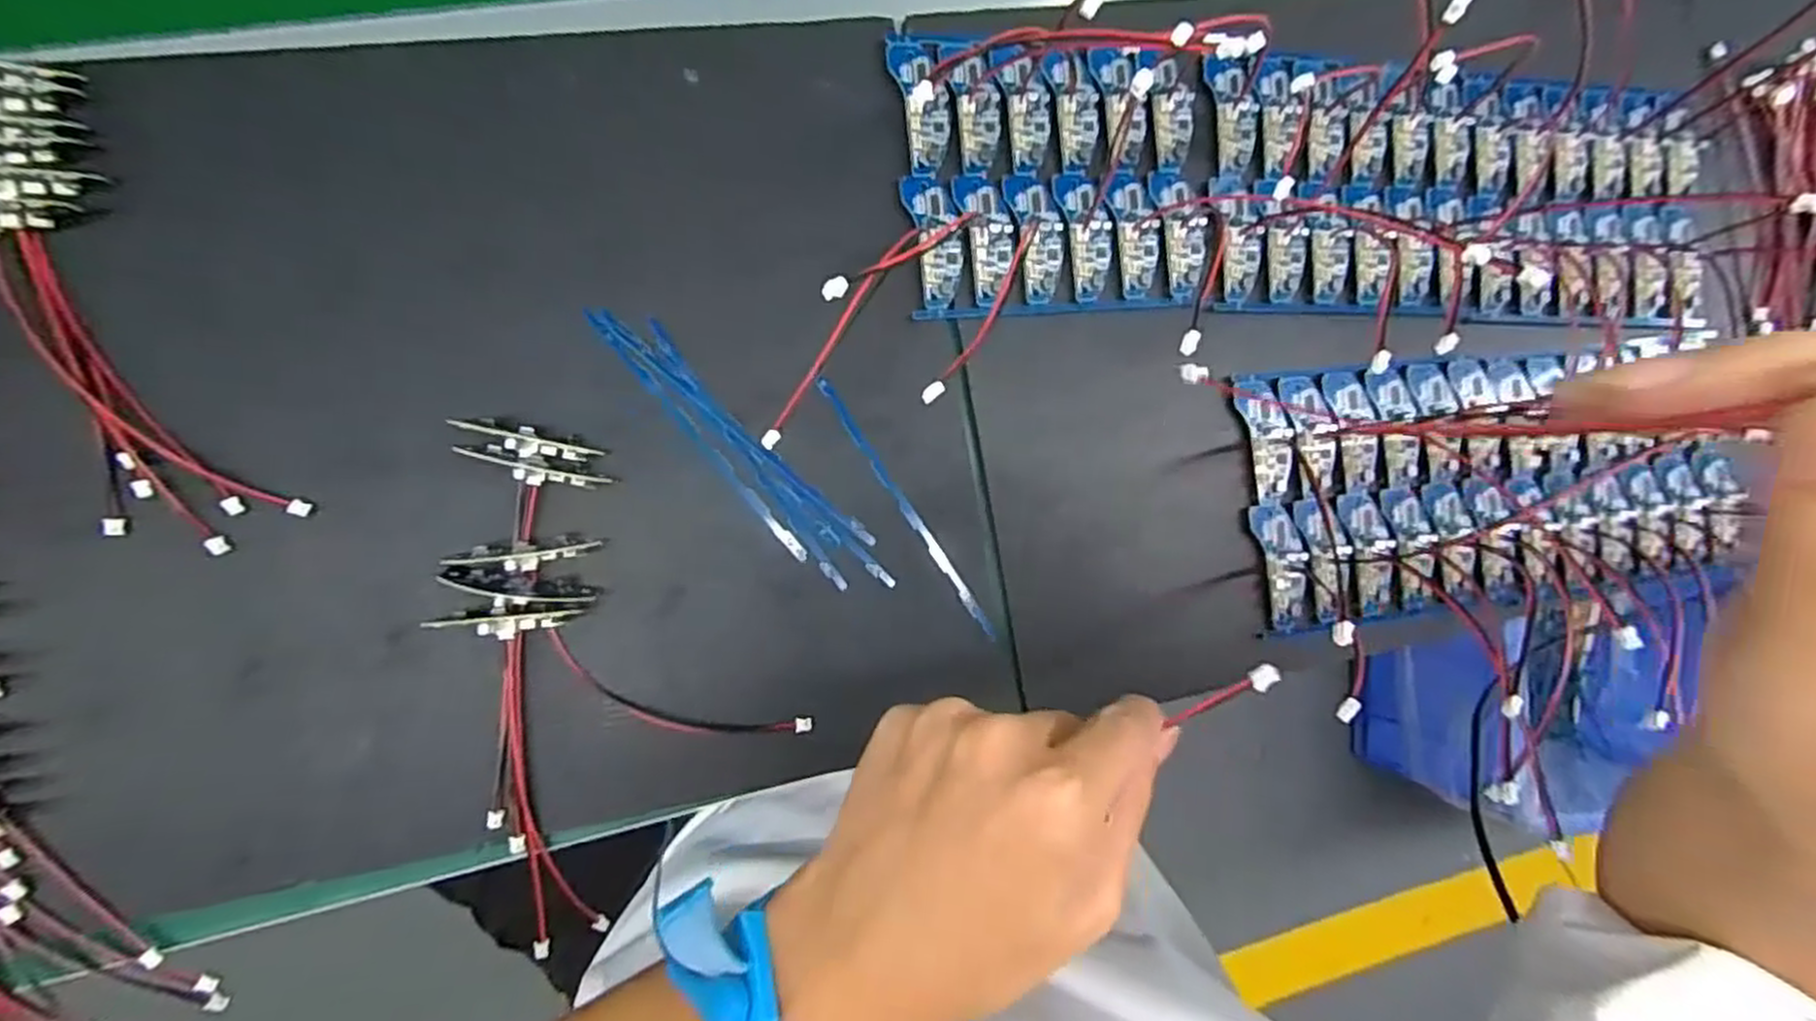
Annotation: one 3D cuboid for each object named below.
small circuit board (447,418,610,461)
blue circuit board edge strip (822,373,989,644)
[{"bbox_3d":[-0.167,-0.030,0.344,0.063,0.024,0.012,13,91,-27],"label":"small circuit board"},{"bbox_3d":[0.000,0.000,0.382,0.007,0.007,0.150,-34,94,-8],"label":"blue circuit board edge strip"}]

